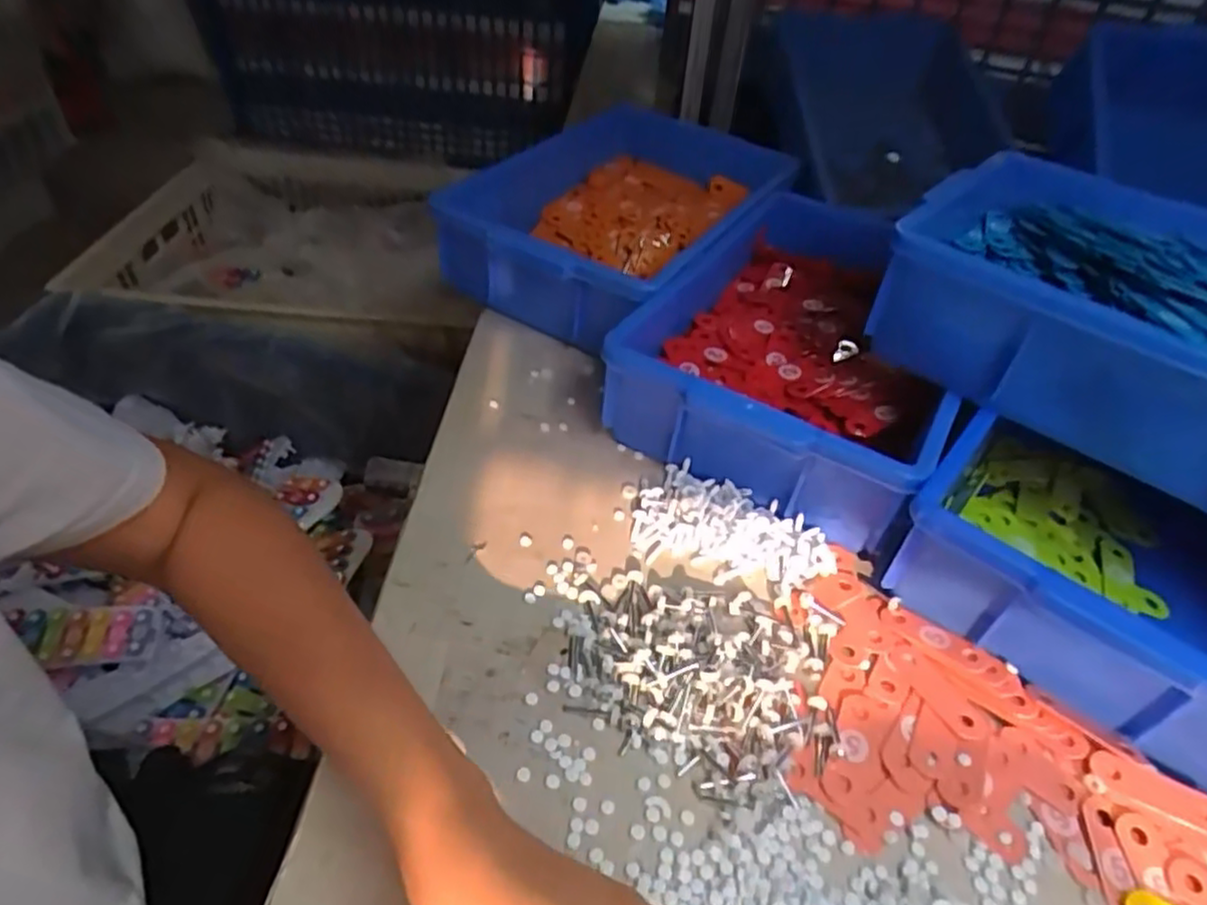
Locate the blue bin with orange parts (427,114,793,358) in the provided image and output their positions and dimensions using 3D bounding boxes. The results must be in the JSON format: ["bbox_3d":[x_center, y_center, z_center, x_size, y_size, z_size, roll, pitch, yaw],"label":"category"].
[{"bbox_3d":[0.013,-0.230,0.703,0.224,0.100,0.308,25,47,18],"label":"blue bin with orange parts"}]

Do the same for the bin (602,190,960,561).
[{"bbox_3d":[0.176,-0.093,0.618,0.229,0.095,0.335,25,47,18],"label":"bin"}]

